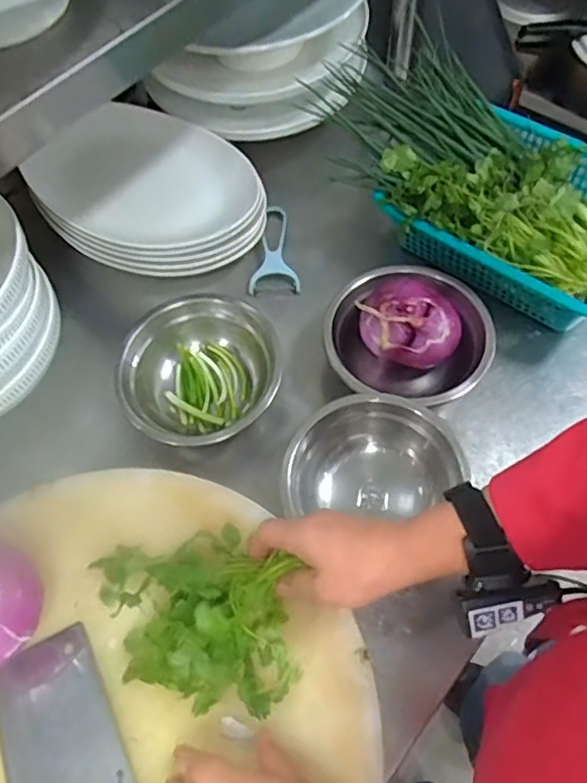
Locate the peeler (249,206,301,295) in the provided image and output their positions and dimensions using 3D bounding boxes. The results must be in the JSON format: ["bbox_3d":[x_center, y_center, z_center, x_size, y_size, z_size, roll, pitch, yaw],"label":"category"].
[{"bbox_3d":[-0.020,-0.181,0.771,0.061,0.020,0.133,1,62,3],"label":"peeler"}]

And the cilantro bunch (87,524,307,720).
[{"bbox_3d":[-0.081,0.166,0.460,0.161,0.082,0.124,-2,62,1],"label":"cilantro bunch"}]

